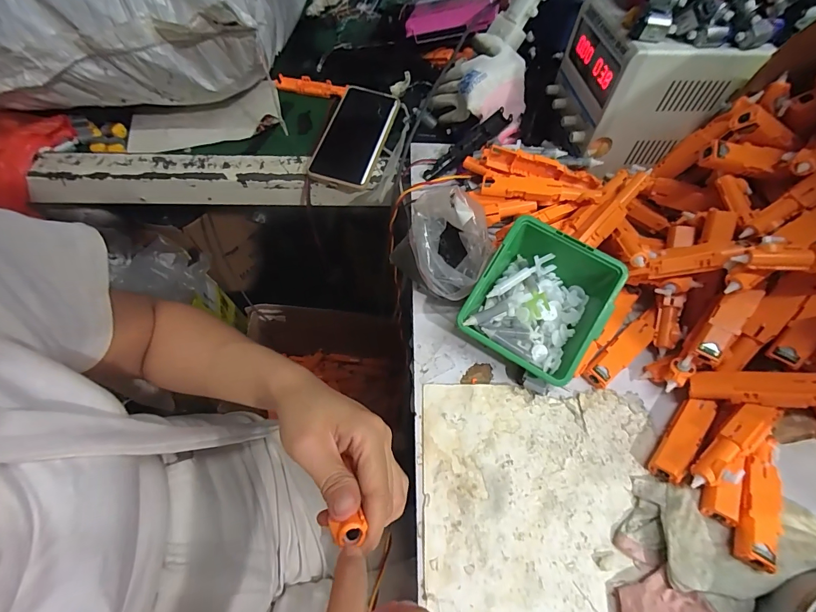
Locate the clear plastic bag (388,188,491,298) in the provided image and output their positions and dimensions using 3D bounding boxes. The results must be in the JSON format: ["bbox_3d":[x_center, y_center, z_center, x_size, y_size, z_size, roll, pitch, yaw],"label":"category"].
[{"bbox_3d":[0.035,-0.057,0.370,0.087,0.066,0.081,27,64,12],"label":"clear plastic bag"}]

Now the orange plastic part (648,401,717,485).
[{"bbox_3d":[0.238,0.115,0.337,0.025,0.023,0.079,37,67,16],"label":"orange plastic part"}]

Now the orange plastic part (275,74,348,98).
[{"bbox_3d":[-0.146,-0.335,0.588,0.114,0.017,0.021,14,62,6],"label":"orange plastic part"}]

